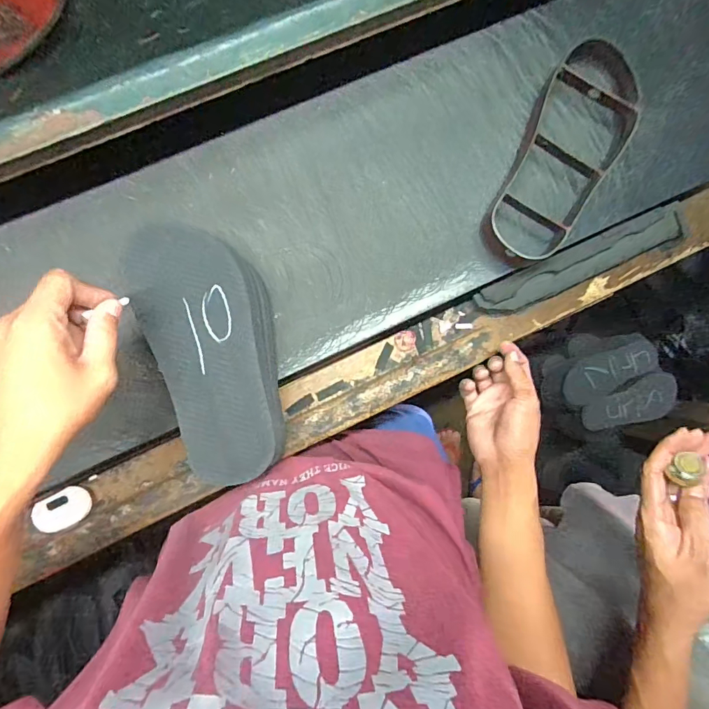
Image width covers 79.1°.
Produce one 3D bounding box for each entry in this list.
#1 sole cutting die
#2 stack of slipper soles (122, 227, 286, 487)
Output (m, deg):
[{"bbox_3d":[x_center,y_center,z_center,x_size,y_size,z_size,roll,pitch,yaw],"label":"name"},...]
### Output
[{"bbox_3d":[0.239,-0.221,0.481,0.107,0.047,0.262,25,85,-5],"label":"sole cutting die"},{"bbox_3d":[-0.133,-0.004,0.437,0.112,0.071,0.243,-21,90,-7],"label":"stack of slipper soles"}]

